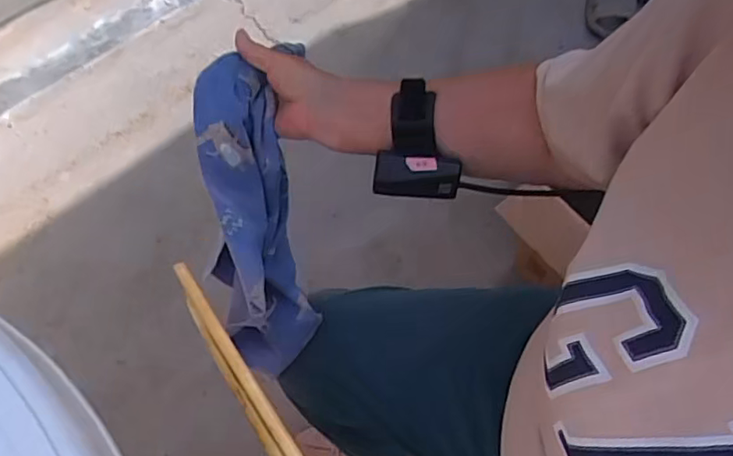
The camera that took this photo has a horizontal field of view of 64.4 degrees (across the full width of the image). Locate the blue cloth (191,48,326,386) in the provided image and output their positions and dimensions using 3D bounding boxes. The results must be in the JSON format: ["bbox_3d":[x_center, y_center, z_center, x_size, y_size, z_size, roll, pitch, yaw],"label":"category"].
[{"bbox_3d":[-0.110,-0.005,0.563,0.097,0.306,0.083,-6,16,1],"label":"blue cloth"}]

